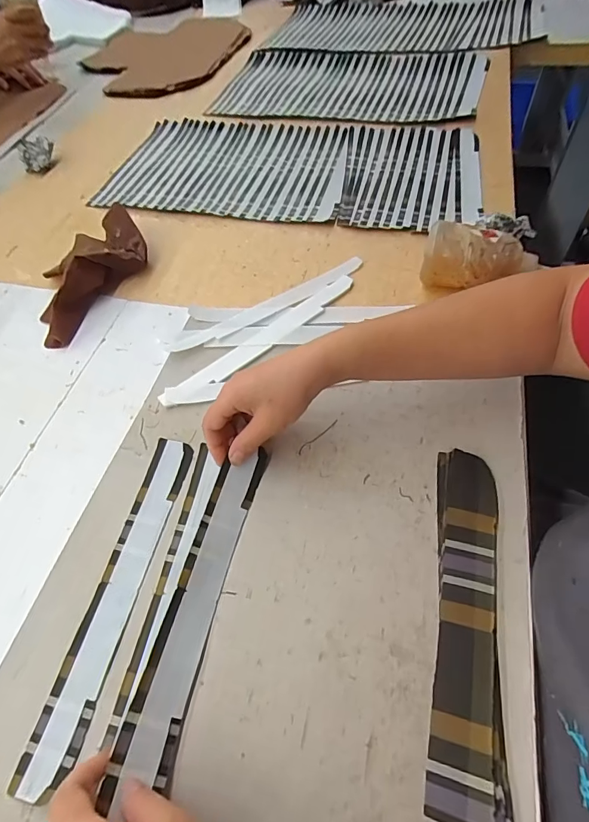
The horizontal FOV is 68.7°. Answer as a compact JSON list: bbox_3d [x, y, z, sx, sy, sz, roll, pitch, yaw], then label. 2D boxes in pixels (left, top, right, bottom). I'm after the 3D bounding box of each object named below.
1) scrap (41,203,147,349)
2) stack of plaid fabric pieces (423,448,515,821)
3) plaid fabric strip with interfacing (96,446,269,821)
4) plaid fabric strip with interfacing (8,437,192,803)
[{"bbox_3d":[-0.252,-0.176,0.540,0.105,0.043,0.208,2,56,6],"label":"scrap"},{"bbox_3d":[0.117,0.148,0.295,0.045,0.019,0.259,7,57,9],"label":"stack of plaid fabric pieces"},{"bbox_3d":[-0.071,0.134,0.326,0.035,0.009,0.234,26,56,-15],"label":"plaid fabric strip with interfacing"},{"bbox_3d":[-0.139,0.137,0.342,0.035,0.005,0.257,8,57,10],"label":"plaid fabric strip with interfacing"}]

